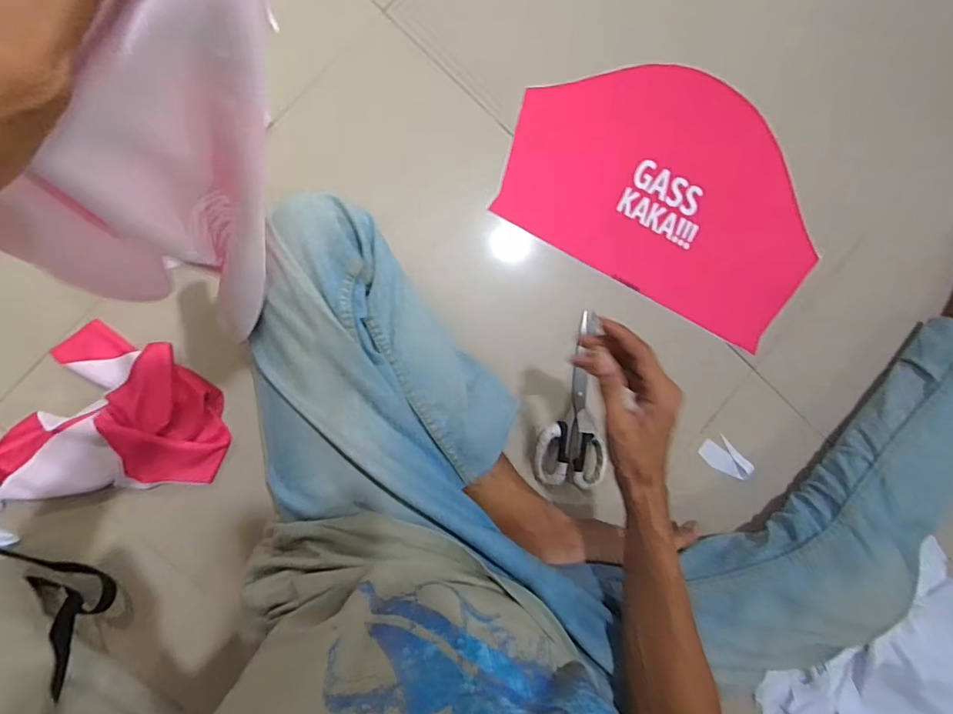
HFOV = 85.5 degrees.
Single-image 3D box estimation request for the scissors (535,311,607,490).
[{"bbox_3d":[0.119,0.049,0.599,0.083,0.009,0.201,8,87,-9],"label":"scissors"}]

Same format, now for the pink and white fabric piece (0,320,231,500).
[{"bbox_3d":[-0.373,0.052,0.518,0.214,0.034,0.169,-4,90,-7],"label":"pink and white fabric piece"}]

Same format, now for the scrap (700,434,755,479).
[{"bbox_3d":[0.303,0.124,0.625,0.035,0.009,0.065,-45,95,-5],"label":"scrap"}]

